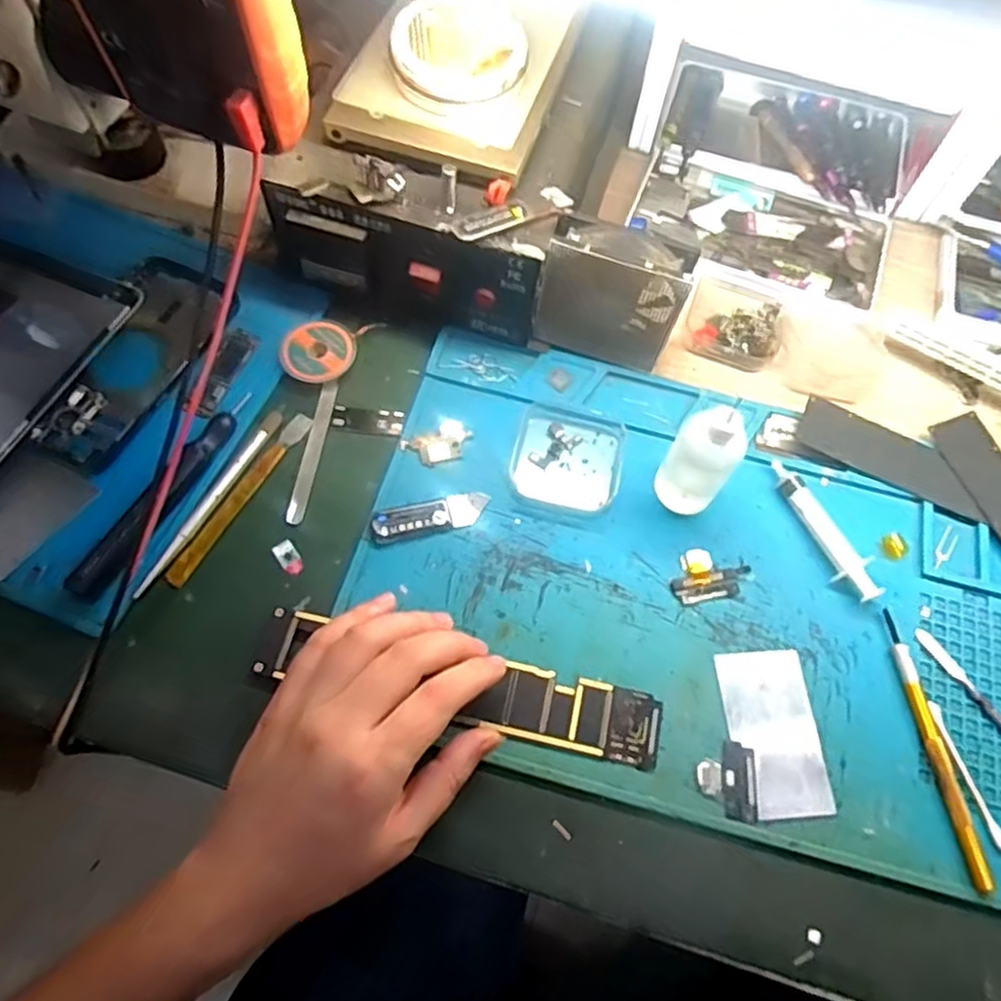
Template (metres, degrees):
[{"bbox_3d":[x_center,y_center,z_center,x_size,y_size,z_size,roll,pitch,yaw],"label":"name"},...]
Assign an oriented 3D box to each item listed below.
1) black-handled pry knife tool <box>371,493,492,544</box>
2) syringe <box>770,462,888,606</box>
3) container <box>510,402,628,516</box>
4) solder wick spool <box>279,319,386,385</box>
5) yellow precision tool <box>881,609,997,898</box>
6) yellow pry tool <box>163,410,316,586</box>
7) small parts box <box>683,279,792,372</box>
[{"bbox_3d":[-0.039,0.009,0.397,0.066,0.006,0.018,-12,67,-7],"label":"black-handled pry knife tool"},{"bbox_3d":[0.185,0.015,0.404,0.022,0.011,0.092,-18,68,-10],"label":"syringe"},{"bbox_3d":[0.041,-0.026,0.421,0.063,0.013,0.066,13,66,4],"label":"container"},{"bbox_3d":[-0.109,-0.094,0.438,0.047,0.011,0.050,1,66,-2],"label":"solder wick spool"},{"bbox_3d":[0.222,0.122,0.360,0.012,0.008,0.134,-5,66,-4],"label":"yellow precision tool"},{"bbox_3d":[-0.147,-0.003,0.403,0.011,0.005,0.121,27,68,10],"label":"yellow pry tool"},{"bbox_3d":[0.154,-0.118,0.461,0.059,0.017,0.059,19,66,7],"label":"small parts box"}]

